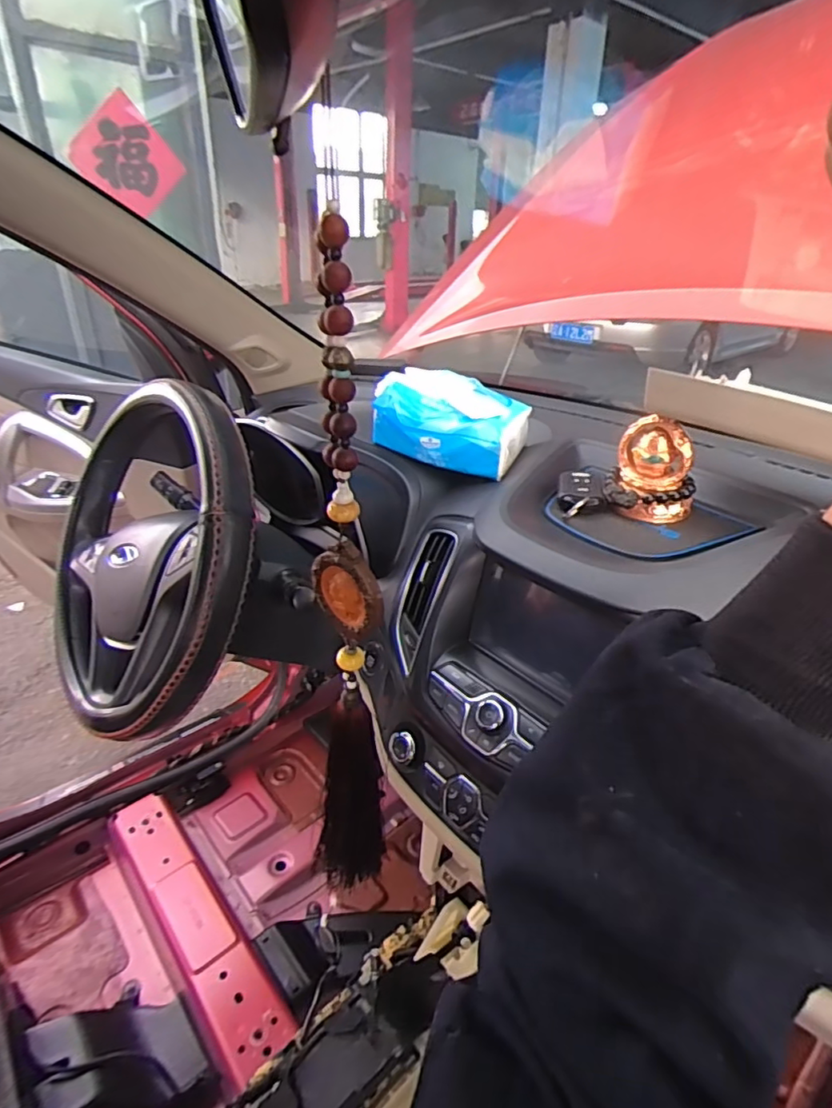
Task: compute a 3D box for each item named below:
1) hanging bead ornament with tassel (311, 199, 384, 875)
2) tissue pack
[{"bbox_3d":[-0.040,0.053,0.337,0.041,0.416,0.044,0,30,-4],"label":"hanging bead ornament with tassel"},{"bbox_3d":[0.037,-0.147,0.640,0.160,0.083,0.093,12,31,17],"label":"tissue pack"}]

